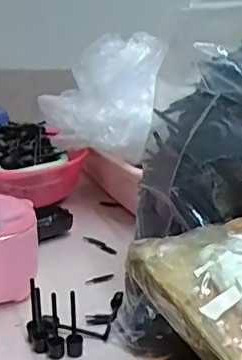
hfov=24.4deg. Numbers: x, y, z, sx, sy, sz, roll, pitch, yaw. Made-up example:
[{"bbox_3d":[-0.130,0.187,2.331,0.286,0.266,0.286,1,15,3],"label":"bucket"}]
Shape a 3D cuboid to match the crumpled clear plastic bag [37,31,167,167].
[{"bbox_3d":[-0.027,-0.108,0.716,0.147,0.133,0.127,2,23,7],"label":"crumpled clear plastic bag"}]

